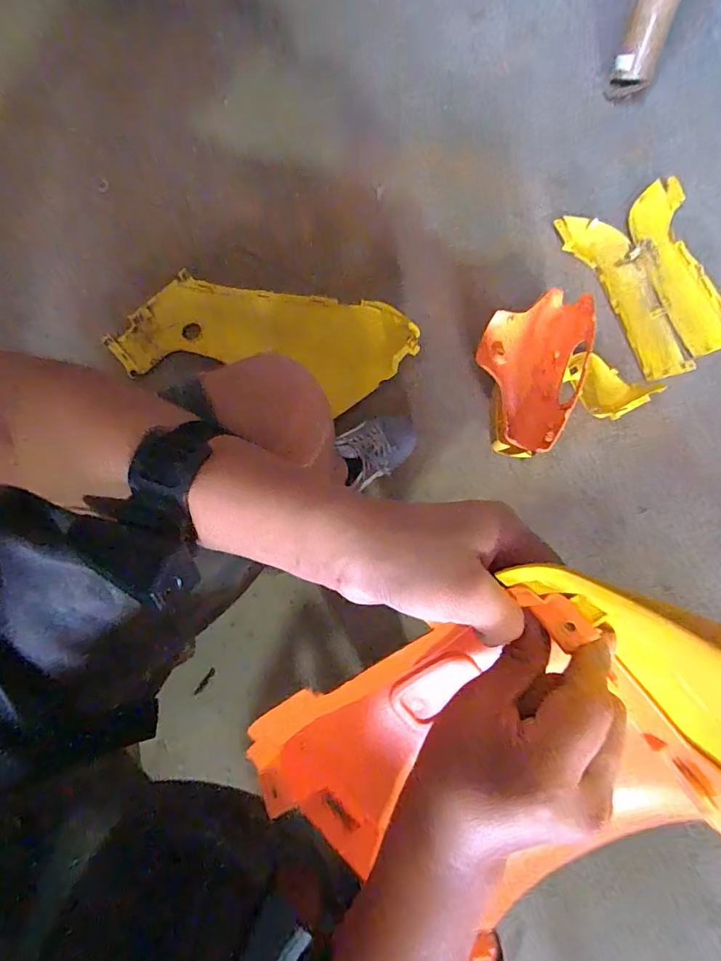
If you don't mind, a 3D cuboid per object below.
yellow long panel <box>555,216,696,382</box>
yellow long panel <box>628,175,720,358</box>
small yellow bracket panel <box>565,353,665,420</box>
[{"bbox_3d":[0.544,-0.388,0.917,0.131,0.035,0.398,-25,78,-6],"label":"yellow long panel"},{"bbox_3d":[0.663,-0.450,0.927,0.122,0.033,0.390,-13,77,-3],"label":"yellow long panel"},{"bbox_3d":[0.458,-0.182,0.835,0.117,0.073,0.147,-40,80,-9],"label":"small yellow bracket panel"}]

